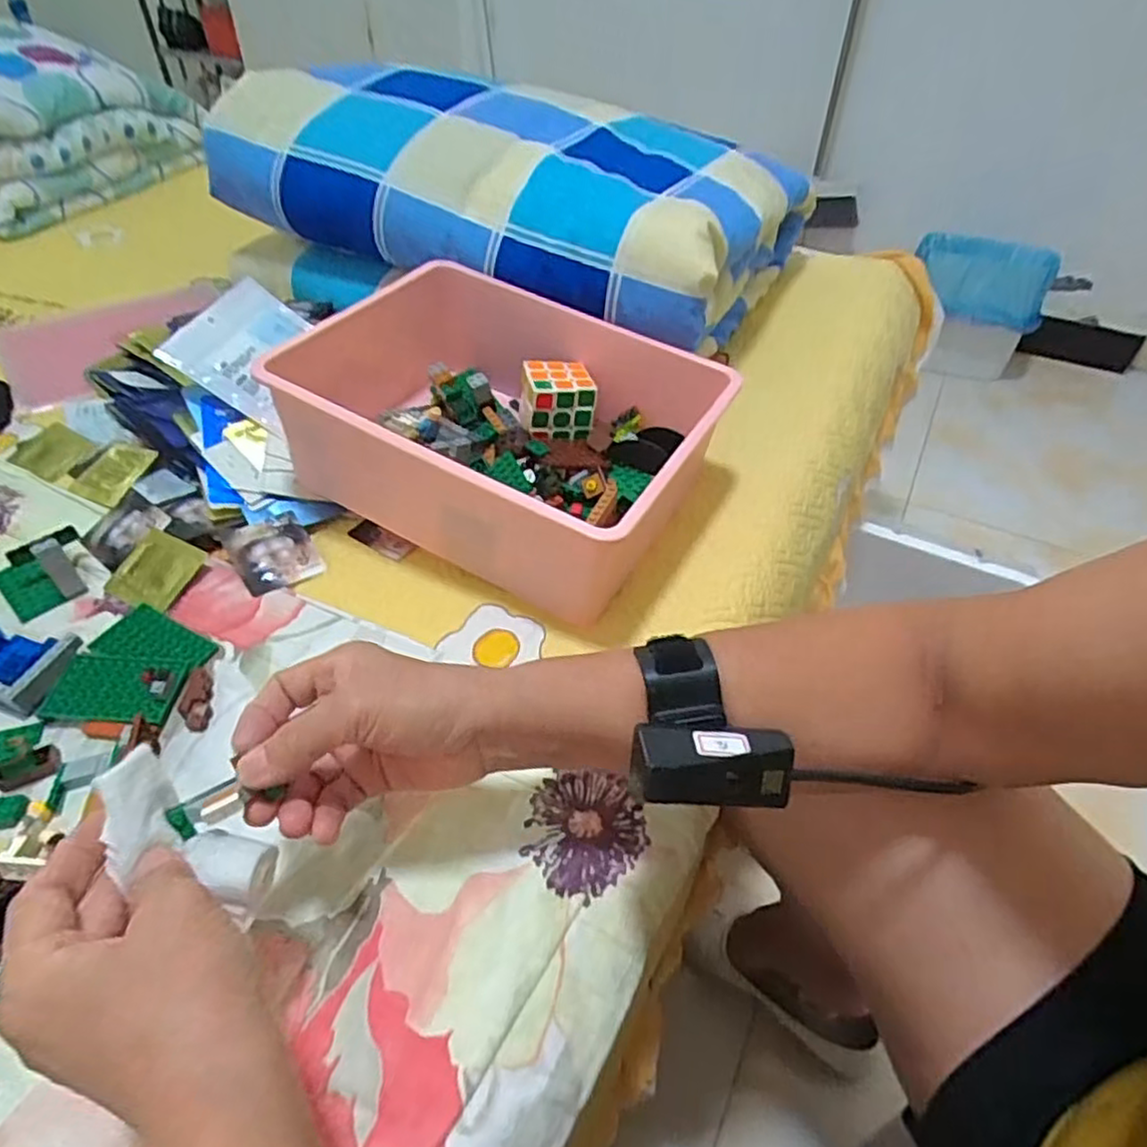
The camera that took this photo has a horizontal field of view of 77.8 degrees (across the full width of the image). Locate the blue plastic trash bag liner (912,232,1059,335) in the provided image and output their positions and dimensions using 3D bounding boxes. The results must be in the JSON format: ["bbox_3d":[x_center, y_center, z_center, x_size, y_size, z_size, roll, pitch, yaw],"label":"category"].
[{"bbox_3d":[0.931,-0.655,1.604,0.321,0.175,0.056,9,15,-5],"label":"blue plastic trash bag liner"}]

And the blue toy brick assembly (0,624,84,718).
[{"bbox_3d":[-0.413,0.047,0.496,0.147,0.022,0.059,20,48,17],"label":"blue toy brick assembly"}]

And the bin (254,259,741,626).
[{"bbox_3d":[-0.063,-0.122,0.582,0.322,0.136,0.232,22,49,19],"label":"bin"}]

